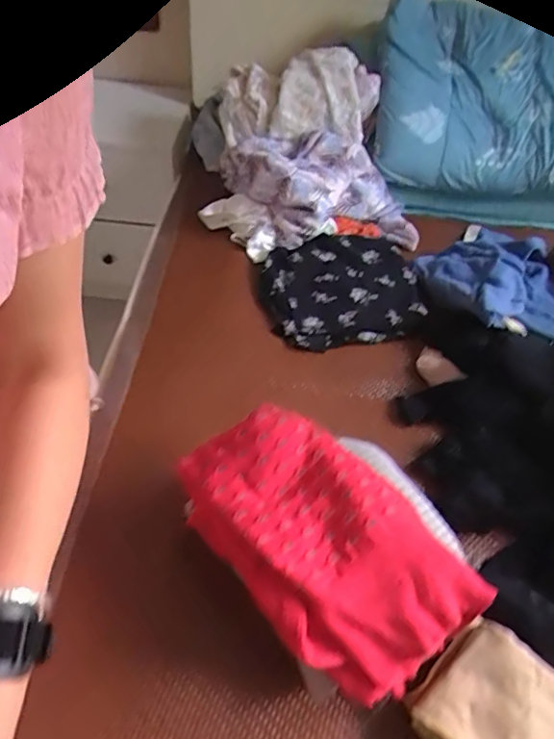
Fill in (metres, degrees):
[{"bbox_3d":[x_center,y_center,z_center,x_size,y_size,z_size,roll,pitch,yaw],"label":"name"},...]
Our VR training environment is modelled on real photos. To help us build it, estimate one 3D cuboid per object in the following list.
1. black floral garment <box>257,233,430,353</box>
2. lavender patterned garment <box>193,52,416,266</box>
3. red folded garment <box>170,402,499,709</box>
[{"bbox_3d":[0.105,-0.140,0.954,0.262,0.066,0.235,-5,50,-8],"label":"black floral garment"},{"bbox_3d":[0.044,-0.418,1.074,0.380,0.229,0.382,-6,50,-10],"label":"lavender patterned garment"},{"bbox_3d":[0.048,0.166,0.576,0.181,0.071,0.295,-29,57,-26],"label":"red folded garment"}]

